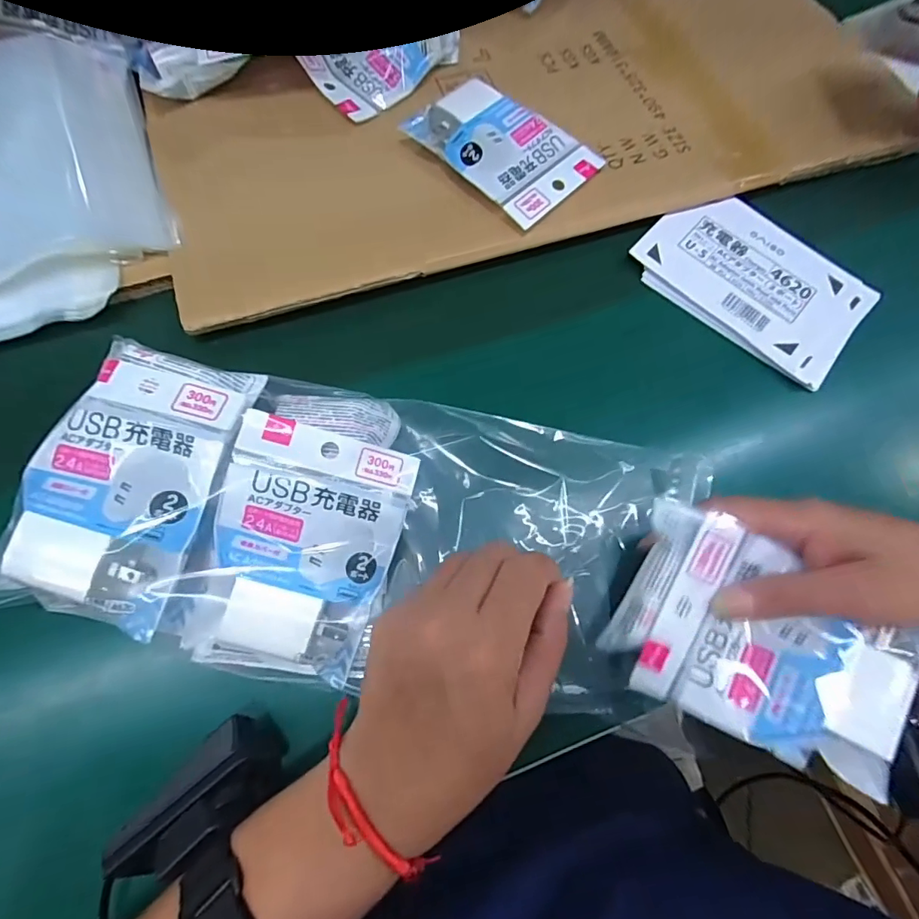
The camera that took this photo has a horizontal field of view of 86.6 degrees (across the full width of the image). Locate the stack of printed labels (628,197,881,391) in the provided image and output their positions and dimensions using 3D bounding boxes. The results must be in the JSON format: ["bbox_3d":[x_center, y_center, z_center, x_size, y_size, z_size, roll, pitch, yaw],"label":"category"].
[{"bbox_3d":[0.225,-0.139,0.373,0.161,0.009,0.112,42,74,12],"label":"stack of printed labels"}]

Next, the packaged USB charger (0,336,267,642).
[{"bbox_3d":[-0.172,0.008,0.255,0.088,0.026,0.138,16,71,4],"label":"packaged USB charger"}]

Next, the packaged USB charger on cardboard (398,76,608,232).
[{"bbox_3d":[0.036,-0.238,0.371,0.091,0.031,0.124,-42,77,-15],"label":"packaged USB charger on cardboard"}]

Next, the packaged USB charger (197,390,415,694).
[{"bbox_3d":[-0.082,0.034,0.268,0.092,0.041,0.156,17,71,4],"label":"packaged USB charger"}]

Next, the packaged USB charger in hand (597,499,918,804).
[{"bbox_3d":[0.153,0.091,0.246,0.133,0.017,0.094,23,88,12],"label":"packaged USB charger in hand"}]

